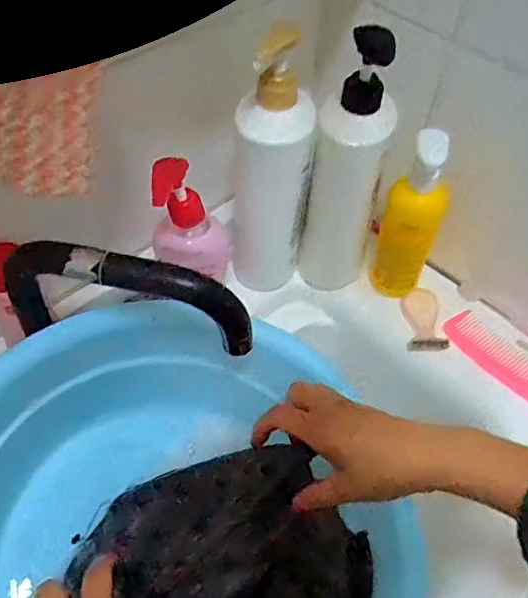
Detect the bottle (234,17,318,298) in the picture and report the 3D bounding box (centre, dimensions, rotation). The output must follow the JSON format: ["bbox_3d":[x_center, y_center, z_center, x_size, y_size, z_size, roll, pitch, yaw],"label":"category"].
[{"bbox_3d":[0.007,-0.115,0.564,0.074,0.242,0.062,-10,53,-10],"label":"bottle"}]

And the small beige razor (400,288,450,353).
[{"bbox_3d":[0.174,0.023,0.622,0.038,0.017,0.075,0,52,-3],"label":"small beige razor"}]

